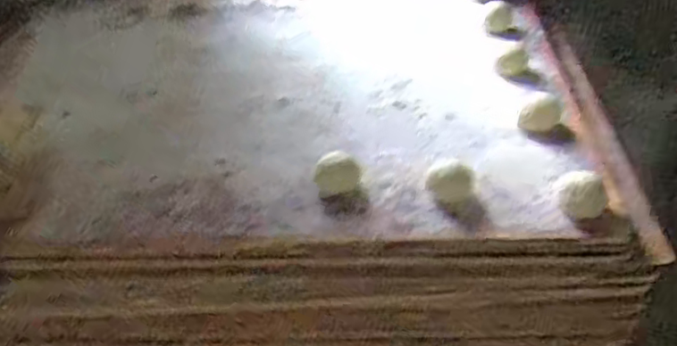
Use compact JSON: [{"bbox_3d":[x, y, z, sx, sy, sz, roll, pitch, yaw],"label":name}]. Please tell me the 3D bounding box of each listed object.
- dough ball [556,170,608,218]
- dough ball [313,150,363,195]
[{"bbox_3d":[0.157,0.015,0.404,0.030,0.025,0.029,-4,38,3],"label":"dough ball"},{"bbox_3d":[0.000,0.002,0.442,0.032,0.020,0.032,-4,38,3],"label":"dough ball"}]

